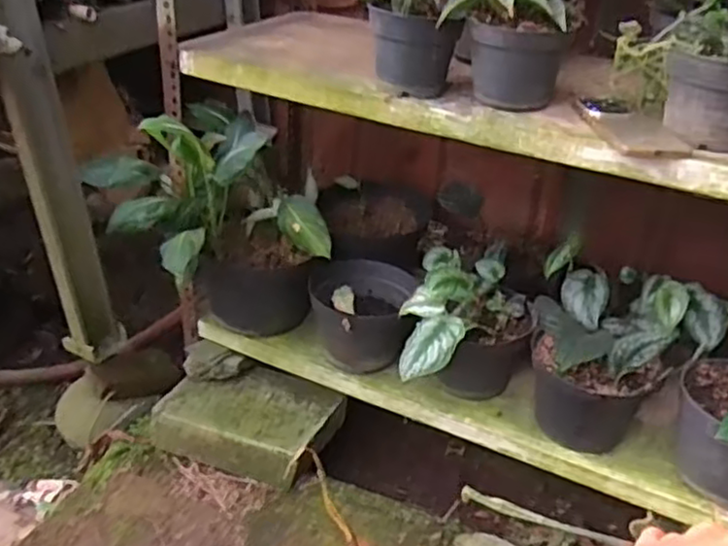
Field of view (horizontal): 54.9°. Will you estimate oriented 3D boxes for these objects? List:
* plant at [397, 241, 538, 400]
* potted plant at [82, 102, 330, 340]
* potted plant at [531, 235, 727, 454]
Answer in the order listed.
[{"bbox_3d":[0.141,0.114,0.991,0.169,0.235,0.279,10,32,15],"label":"plant"},{"bbox_3d":[-0.203,-0.046,1.048,0.291,0.368,0.269,-3,31,-7],"label":"potted plant"},{"bbox_3d":[0.358,0.122,1.009,0.247,0.208,0.194,19,35,27],"label":"potted plant"}]

